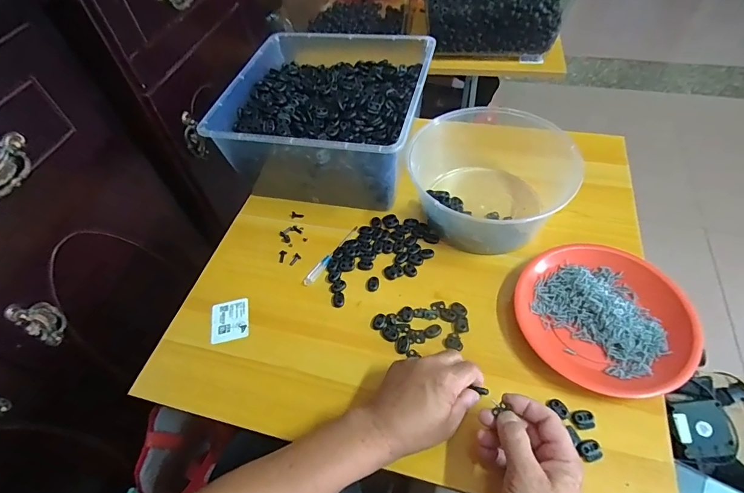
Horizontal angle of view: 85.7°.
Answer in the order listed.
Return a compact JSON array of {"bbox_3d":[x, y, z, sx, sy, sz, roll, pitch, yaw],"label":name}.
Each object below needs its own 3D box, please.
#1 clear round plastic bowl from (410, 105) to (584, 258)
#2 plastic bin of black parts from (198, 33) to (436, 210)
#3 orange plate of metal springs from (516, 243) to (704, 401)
[{"bbox_3d":[0.162,-0.096,0.576,0.187,0.098,0.184,-3,53,3],"label":"clear round plastic bowl"},{"bbox_3d":[-0.067,-0.219,0.663,0.296,0.137,0.313,9,54,12],"label":"plastic bin of black parts"},{"bbox_3d":[0.272,0.081,0.477,0.177,0.032,0.193,-32,56,-18],"label":"orange plate of metal springs"}]

